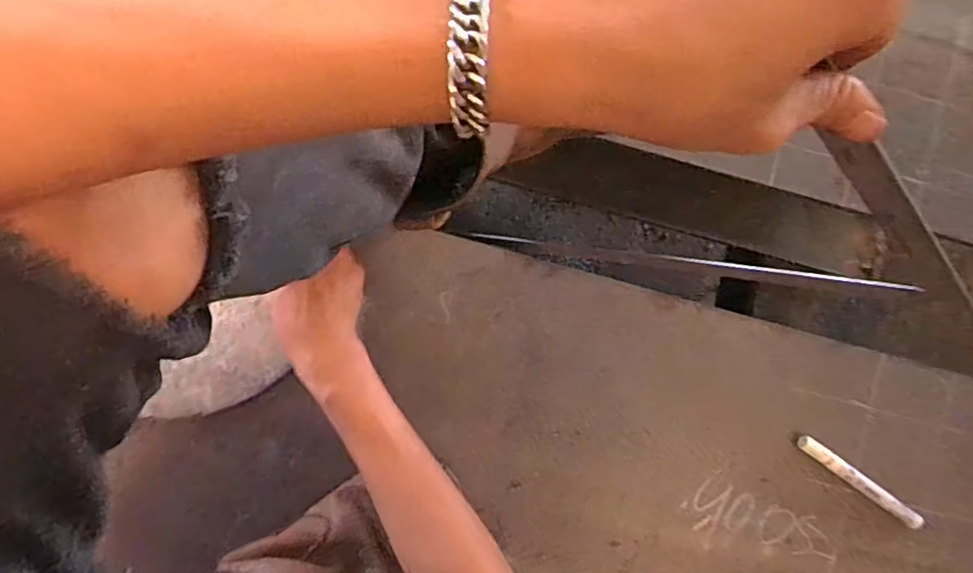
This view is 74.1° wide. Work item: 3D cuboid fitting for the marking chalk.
[{"bbox_3d":[0.361,0.189,0.623,0.141,0.014,0.014,36,87,-4],"label":"marking chalk"}]

